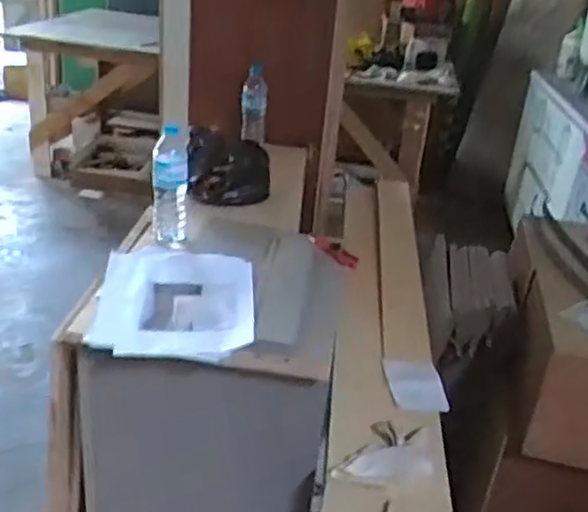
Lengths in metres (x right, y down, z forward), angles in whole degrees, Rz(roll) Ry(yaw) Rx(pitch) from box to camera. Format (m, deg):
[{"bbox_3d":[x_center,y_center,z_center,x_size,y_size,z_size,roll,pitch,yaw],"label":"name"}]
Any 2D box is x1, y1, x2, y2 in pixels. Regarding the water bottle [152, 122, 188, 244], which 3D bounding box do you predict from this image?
[{"bbox_3d":[-0.241,-0.135,1.325,0.061,0.215,0.076,-3,27,-16],"label":"water bottle"}]

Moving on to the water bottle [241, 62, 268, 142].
[{"bbox_3d":[-0.107,-0.415,1.838,0.064,0.186,0.079,1,26,-9],"label":"water bottle"}]

